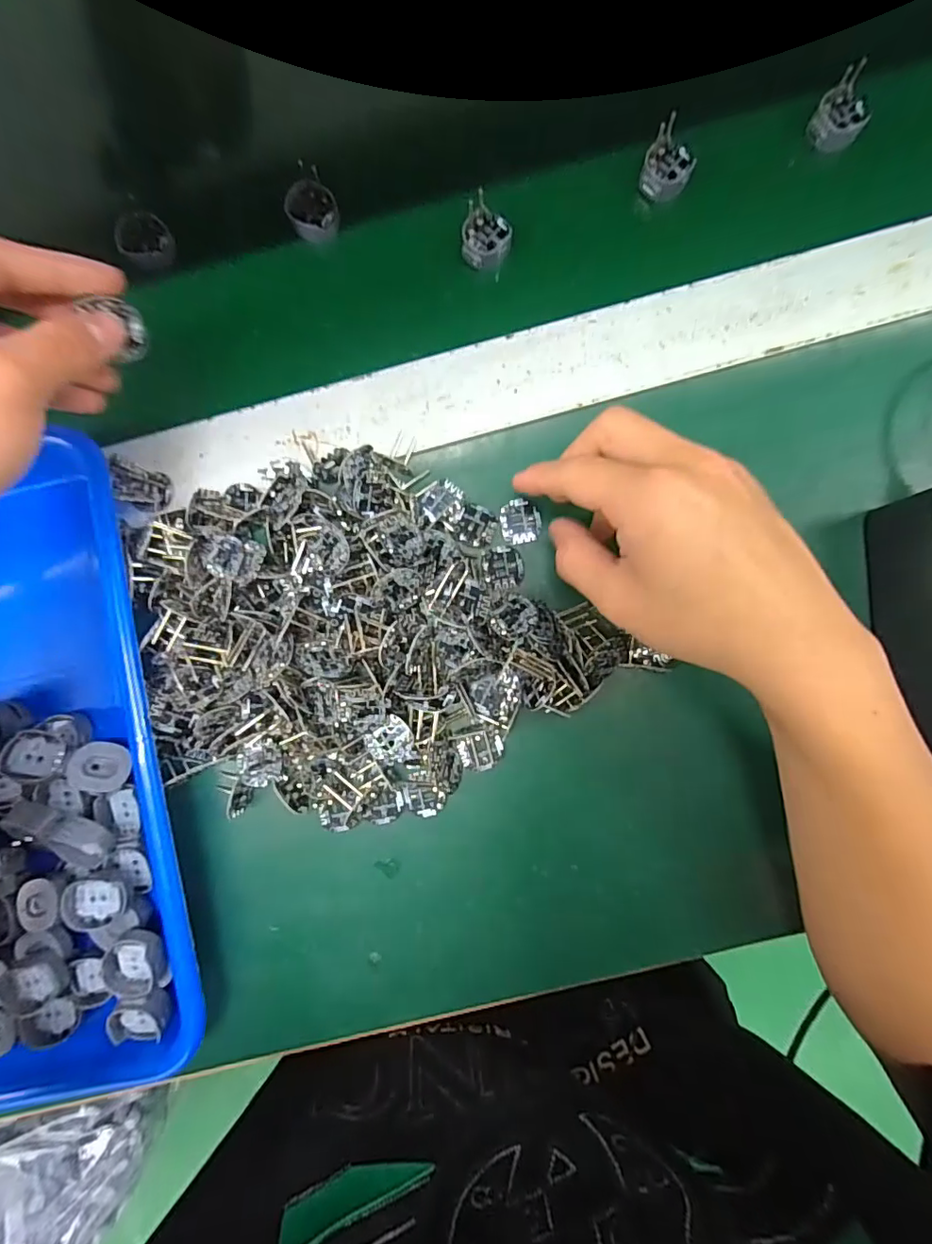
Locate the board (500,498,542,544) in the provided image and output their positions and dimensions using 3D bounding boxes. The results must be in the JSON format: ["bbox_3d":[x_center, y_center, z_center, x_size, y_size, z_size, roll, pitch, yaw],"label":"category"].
[{"bbox_3d":[0.030,-0.055,0.296,0.021,0.004,0.024,2,88,3],"label":"board"}]

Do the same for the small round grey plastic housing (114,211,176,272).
[{"bbox_3d":[-0.186,-0.222,0.317,0.026,0.015,0.026,0,87,3],"label":"small round grey plastic housing"}]

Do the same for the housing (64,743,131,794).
[{"bbox_3d":[-0.189,0.075,0.280,0.028,0.007,0.025,6,73,-18],"label":"housing"}]

